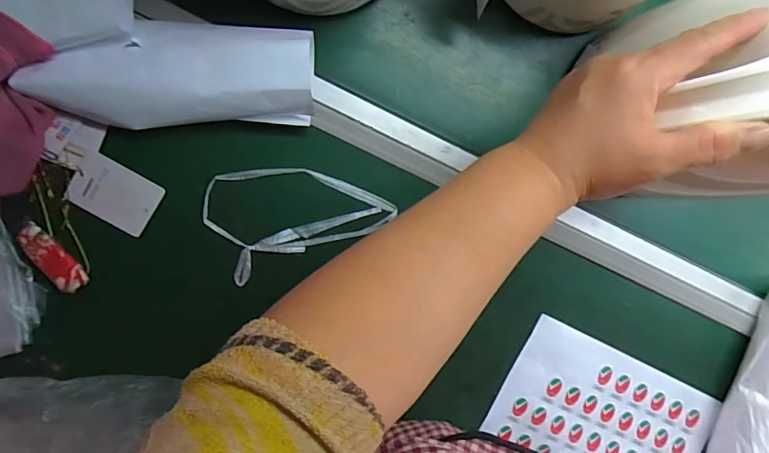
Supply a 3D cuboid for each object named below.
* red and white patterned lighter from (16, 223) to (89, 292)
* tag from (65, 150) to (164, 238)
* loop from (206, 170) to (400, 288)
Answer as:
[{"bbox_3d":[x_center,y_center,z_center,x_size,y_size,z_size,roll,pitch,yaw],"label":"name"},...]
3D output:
[{"bbox_3d":[-0.287,0.029,0.395,0.025,0.007,0.065,-41,99,-1],"label":"red and white patterned lighter"},{"bbox_3d":[-0.234,-0.028,0.400,0.070,0.006,0.049,30,94,-10],"label":"tag"},{"bbox_3d":[-0.081,-0.021,0.425,0.156,0.018,0.096,-24,98,-4],"label":"loop"}]

